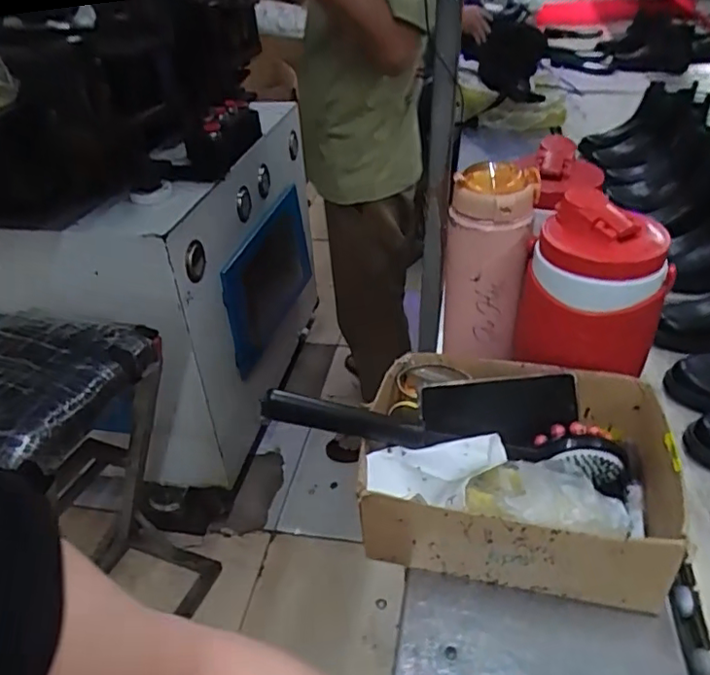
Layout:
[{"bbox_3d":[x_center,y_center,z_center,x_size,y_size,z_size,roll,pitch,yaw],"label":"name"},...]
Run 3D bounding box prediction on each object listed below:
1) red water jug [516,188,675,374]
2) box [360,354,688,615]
[{"bbox_3d":[0.258,-0.040,0.646,0.132,0.205,0.111,-1,36,5],"label":"red water jug"},{"bbox_3d":[0.153,0.129,0.579,0.274,0.122,0.204,6,37,14],"label":"box"}]

